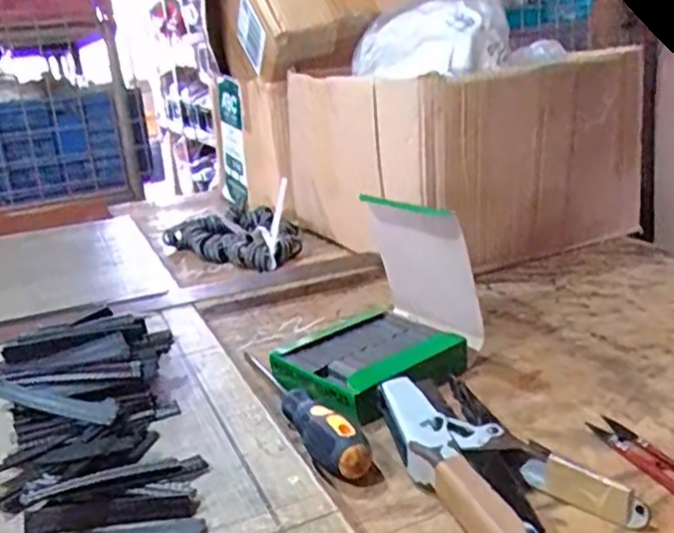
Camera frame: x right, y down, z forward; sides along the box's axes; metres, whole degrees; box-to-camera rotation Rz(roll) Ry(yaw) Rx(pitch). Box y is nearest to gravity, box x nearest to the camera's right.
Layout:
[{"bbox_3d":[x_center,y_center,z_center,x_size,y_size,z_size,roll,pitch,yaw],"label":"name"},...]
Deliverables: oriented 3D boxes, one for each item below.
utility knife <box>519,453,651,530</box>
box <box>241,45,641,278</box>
[{"bbox_3d":[0.143,0.127,0.402,0.013,0.026,0.074,-20,23,-38],"label":"utility knife"},{"bbox_3d":[0.121,-0.167,0.940,0.316,0.218,0.469,-18,22,-35],"label":"box"}]

